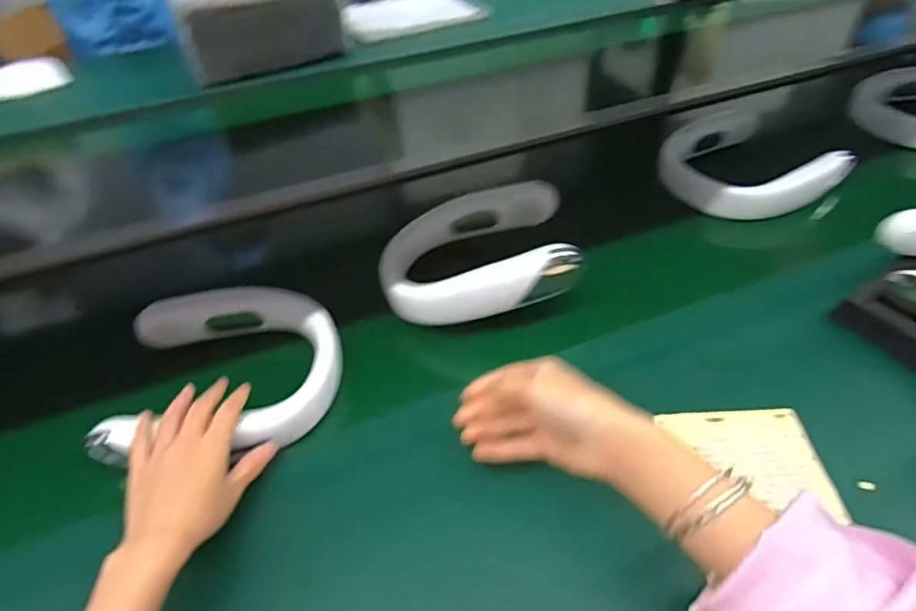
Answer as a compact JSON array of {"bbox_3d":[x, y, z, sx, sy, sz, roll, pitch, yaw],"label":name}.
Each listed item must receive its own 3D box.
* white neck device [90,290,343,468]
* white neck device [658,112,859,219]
[{"bbox_3d":[-0.218,0.053,0.536,0.202,0.042,0.217,-8,43,-5],"label":"white neck device"},{"bbox_3d":[0.388,-0.194,0.761,0.192,0.058,0.197,-17,45,-15],"label":"white neck device"}]

